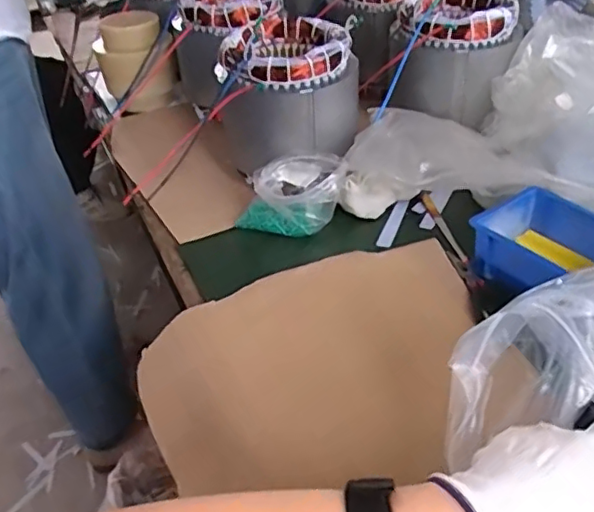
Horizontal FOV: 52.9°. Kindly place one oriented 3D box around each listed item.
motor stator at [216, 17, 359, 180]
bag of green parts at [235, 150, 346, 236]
[{"bbox_3d":[-0.008,-0.184,0.697,0.147,0.138,0.147,-3,38,3],"label":"motor stator"},{"bbox_3d":[-0.008,-0.070,0.627,0.115,0.059,0.079,-3,38,3],"label":"bag of green parts"}]

